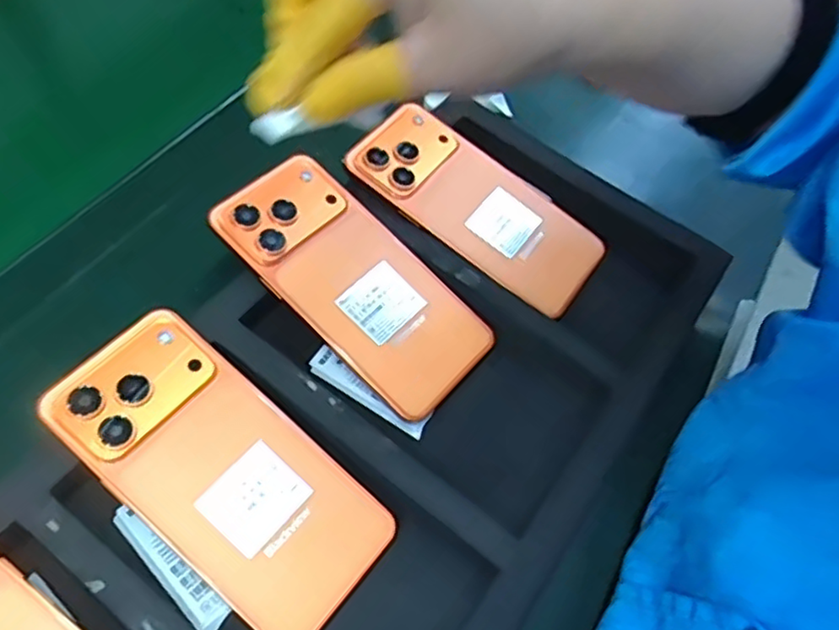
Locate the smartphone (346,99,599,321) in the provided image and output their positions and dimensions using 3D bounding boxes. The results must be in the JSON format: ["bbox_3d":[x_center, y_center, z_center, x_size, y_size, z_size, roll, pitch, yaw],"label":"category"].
[{"bbox_3d":[0.039,-0.070,0.402,0.158,0.012,0.077,38,59,5],"label":"smartphone"}]

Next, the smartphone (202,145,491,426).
[{"bbox_3d":[-0.035,-0.020,0.359,0.159,0.006,0.076,44,62,6],"label":"smartphone"}]

